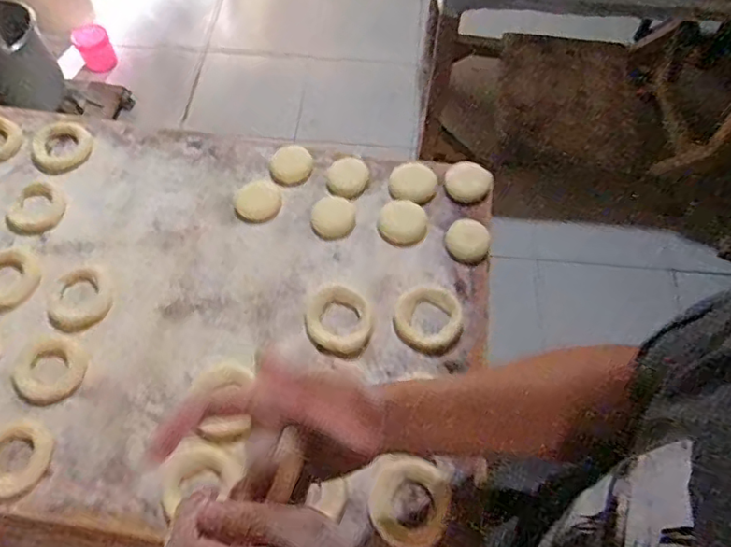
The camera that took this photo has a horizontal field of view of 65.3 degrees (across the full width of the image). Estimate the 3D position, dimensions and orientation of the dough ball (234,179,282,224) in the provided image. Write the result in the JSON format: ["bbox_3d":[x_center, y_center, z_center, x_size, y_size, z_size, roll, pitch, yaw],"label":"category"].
[{"bbox_3d":[-0.118,-0.079,0.625,0.050,0.008,0.052,0,61,-1],"label":"dough ball"}]

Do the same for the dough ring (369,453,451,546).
[{"bbox_3d":[0.037,0.194,0.480,0.065,0.012,0.070,0,61,-1],"label":"dough ring"}]

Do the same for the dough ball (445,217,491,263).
[{"bbox_3d":[0.110,-0.034,0.607,0.044,0.021,0.048,0,61,-1],"label":"dough ball"}]

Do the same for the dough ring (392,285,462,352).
[{"bbox_3d":[0.063,0.043,0.562,0.066,0.014,0.065,0,61,-1],"label":"dough ring"}]

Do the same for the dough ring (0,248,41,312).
[{"bbox_3d":[-0.363,0.007,0.573,0.065,0.010,0.066,0,61,-1],"label":"dough ring"}]

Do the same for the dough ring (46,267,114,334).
[{"bbox_3d":[-0.285,0.025,0.567,0.064,0.012,0.063,0,61,-1],"label":"dough ring"}]

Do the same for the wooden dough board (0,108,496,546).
[{"bbox_3d":[-0.187,0.022,0.570,0.599,0.059,0.416,7,61,3],"label":"wooden dough board"}]

